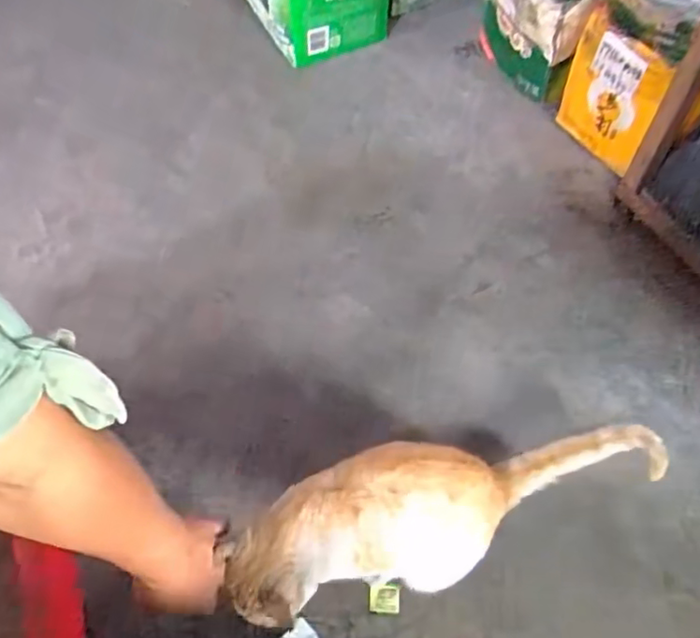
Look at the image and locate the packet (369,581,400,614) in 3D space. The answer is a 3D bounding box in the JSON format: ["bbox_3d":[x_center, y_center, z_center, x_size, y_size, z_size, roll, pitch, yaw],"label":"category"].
[{"bbox_3d":[0.042,0.339,0.716,0.037,0.011,0.032,1,59,4],"label":"packet"}]

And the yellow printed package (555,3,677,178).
[{"bbox_3d":[0.431,-0.376,1.009,0.034,0.234,0.189,-23,60,-11],"label":"yellow printed package"}]

